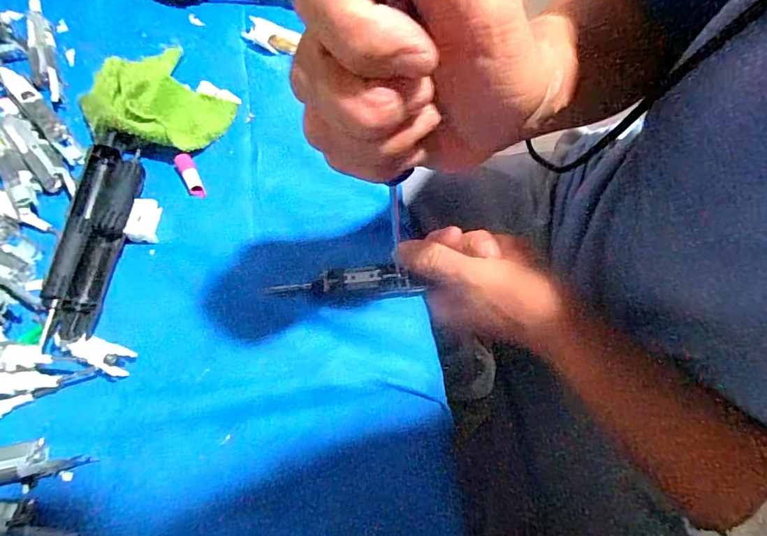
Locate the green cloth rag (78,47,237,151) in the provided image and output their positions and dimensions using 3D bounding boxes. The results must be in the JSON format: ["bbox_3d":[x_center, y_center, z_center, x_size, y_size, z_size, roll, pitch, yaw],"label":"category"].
[{"bbox_3d":[-0.185,-0.135,0.366,0.090,0.024,0.114,-42,72,-14],"label":"green cloth rag"}]

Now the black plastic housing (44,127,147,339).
[{"bbox_3d":[-0.200,-0.026,0.321,0.041,0.015,0.155,3,67,3],"label":"black plastic housing"}]

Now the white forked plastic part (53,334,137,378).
[{"bbox_3d":[-0.182,0.054,0.289,0.047,0.012,0.016,15,68,8],"label":"white forked plastic part"}]

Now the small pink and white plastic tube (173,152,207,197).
[{"bbox_3d":[-0.146,-0.070,0.347,0.012,0.009,0.038,-27,69,-9],"label":"small pink and white plastic tube"}]

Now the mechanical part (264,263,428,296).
[{"bbox_3d":[-0.027,0.009,0.308,0.101,0.012,0.019,-3,67,-2],"label":"mechanical part"}]

